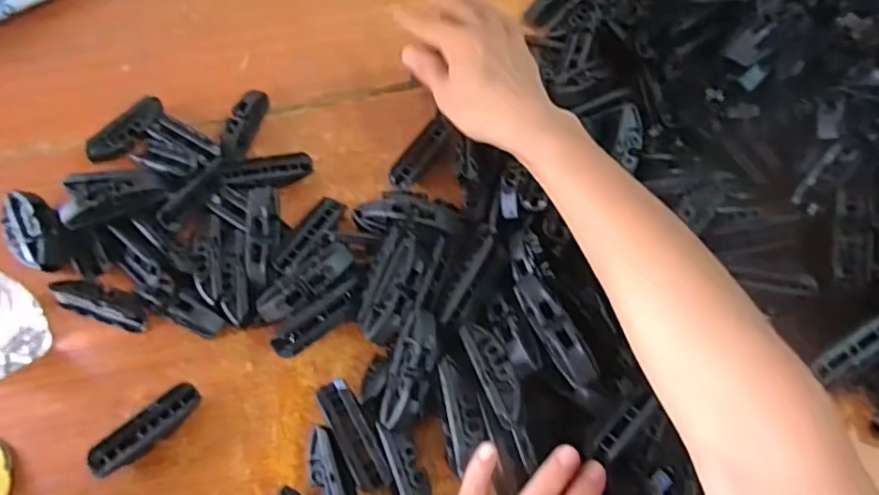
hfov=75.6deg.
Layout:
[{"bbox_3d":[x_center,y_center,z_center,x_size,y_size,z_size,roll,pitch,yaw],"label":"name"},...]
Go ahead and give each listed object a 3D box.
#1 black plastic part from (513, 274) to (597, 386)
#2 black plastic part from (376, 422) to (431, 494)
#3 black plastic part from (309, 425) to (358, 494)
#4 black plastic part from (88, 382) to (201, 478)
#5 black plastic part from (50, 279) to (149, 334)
[{"bbox_3d":[0.069,0.047,0.342,0.021,0.013,0.076,-26,66,-13],"label":"black plastic part"},{"bbox_3d":[-0.019,0.139,0.344,0.021,0.021,0.062,-15,64,-8],"label":"black plastic part"},{"bbox_3d":[-0.064,0.145,0.343,0.024,0.021,0.067,-18,65,-9],"label":"black plastic part"},{"bbox_3d":[-0.185,0.116,0.361,0.069,0.021,0.018,-38,70,-18],"label":"black plastic part"},{"bbox_3d":[-0.236,0.039,0.398,0.067,0.018,0.023,20,65,-3],"label":"black plastic part"}]

